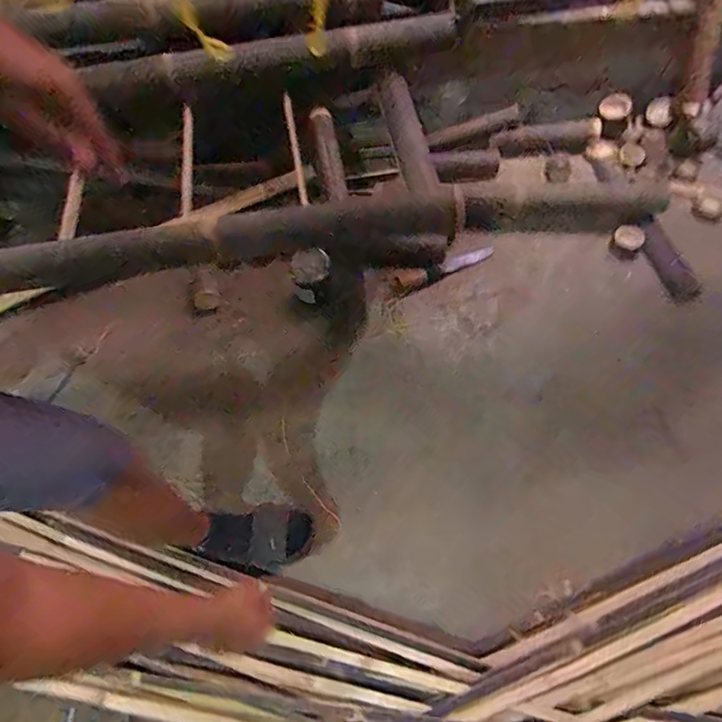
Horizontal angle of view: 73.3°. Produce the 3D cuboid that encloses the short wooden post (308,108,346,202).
[{"bbox_3d":[-0.076,-0.481,1.128,0.059,0.058,0.203,-13,97,-5],"label":"short wooden post"}]

